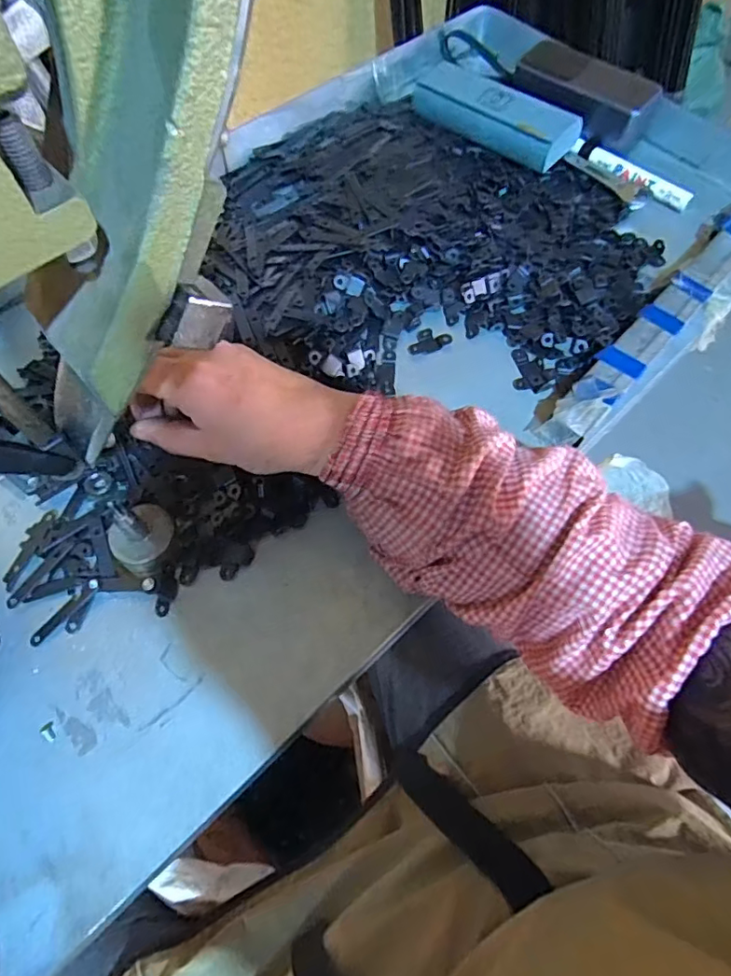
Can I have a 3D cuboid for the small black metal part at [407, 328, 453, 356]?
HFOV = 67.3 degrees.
[{"bbox_3d":[0.050,-0.115,0.430,0.034,0.008,0.017,-11,66,-7],"label":"small black metal part"}]

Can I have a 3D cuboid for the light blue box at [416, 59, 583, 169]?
[{"bbox_3d":[0.121,-0.354,0.520,0.153,0.033,0.051,37,69,15],"label":"light blue box"}]

